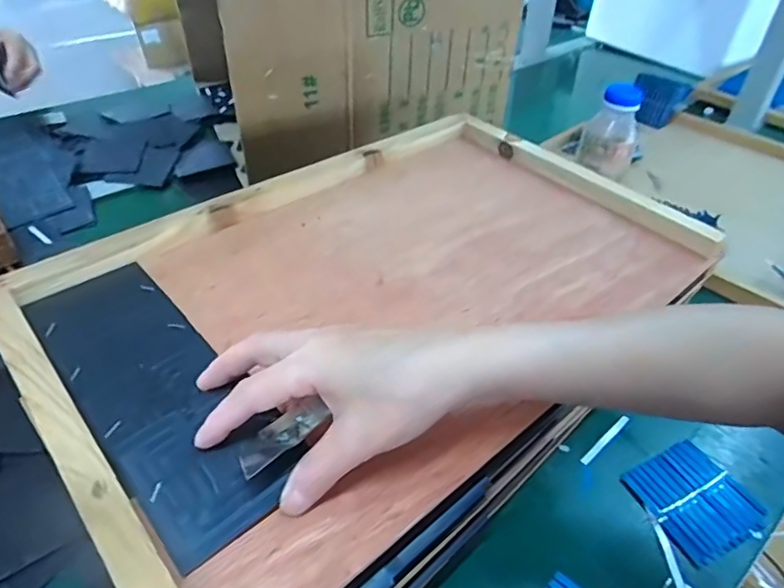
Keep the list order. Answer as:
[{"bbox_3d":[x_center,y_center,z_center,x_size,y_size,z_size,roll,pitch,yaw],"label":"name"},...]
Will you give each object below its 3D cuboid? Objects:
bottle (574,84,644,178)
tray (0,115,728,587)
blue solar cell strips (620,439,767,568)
[{"bbox_3d":[0.255,-0.189,0.629,0.061,0.111,0.055,16,43,17],"label":"bottle"},{"bbox_3d":[-0.002,-0.017,0.403,0.462,0.027,0.296,-28,52,-32],"label":"tray"},{"bbox_3d":[0.223,0.150,0.401,0.078,0.007,0.075,-17,44,-20],"label":"blue solar cell strips"}]

